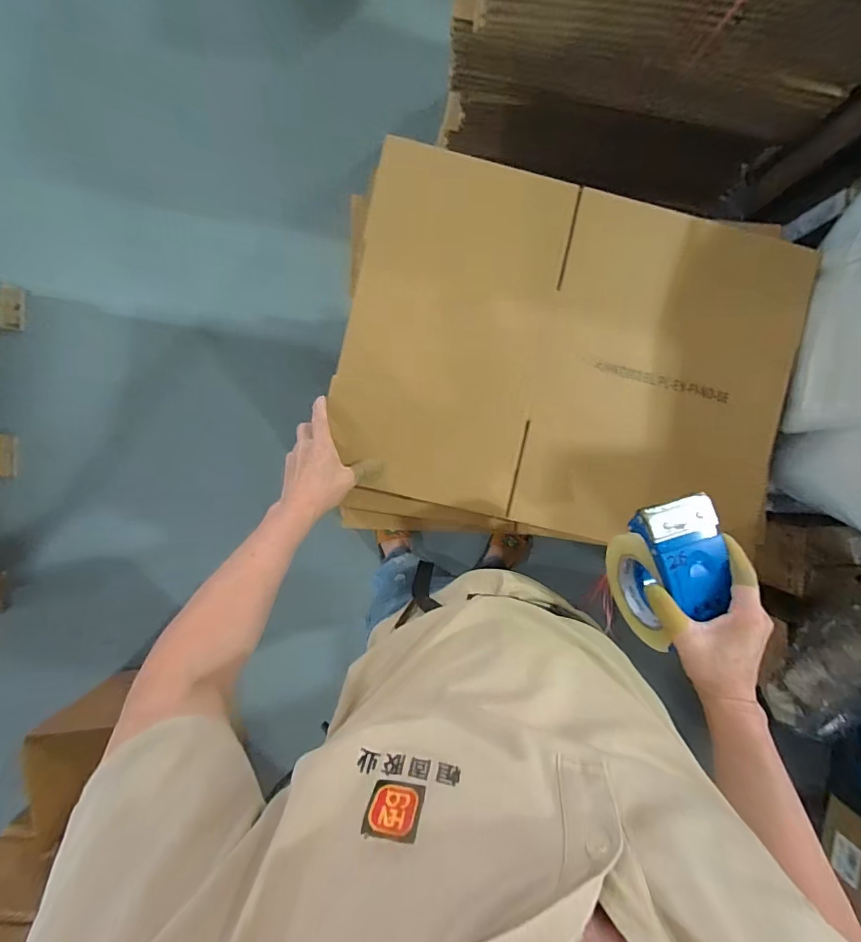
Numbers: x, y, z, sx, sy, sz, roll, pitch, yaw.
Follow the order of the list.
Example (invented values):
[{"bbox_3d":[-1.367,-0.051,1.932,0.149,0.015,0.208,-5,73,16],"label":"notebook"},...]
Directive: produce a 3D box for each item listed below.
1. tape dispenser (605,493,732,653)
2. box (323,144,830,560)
[{"bbox_3d":[0.245,0.106,0.484,0.066,0.122,0.162,-11,92,-1],"label":"tape dispenser"},{"bbox_3d":[0.186,-0.153,0.629,0.621,0.051,0.471,13,92,-2],"label":"box"}]

